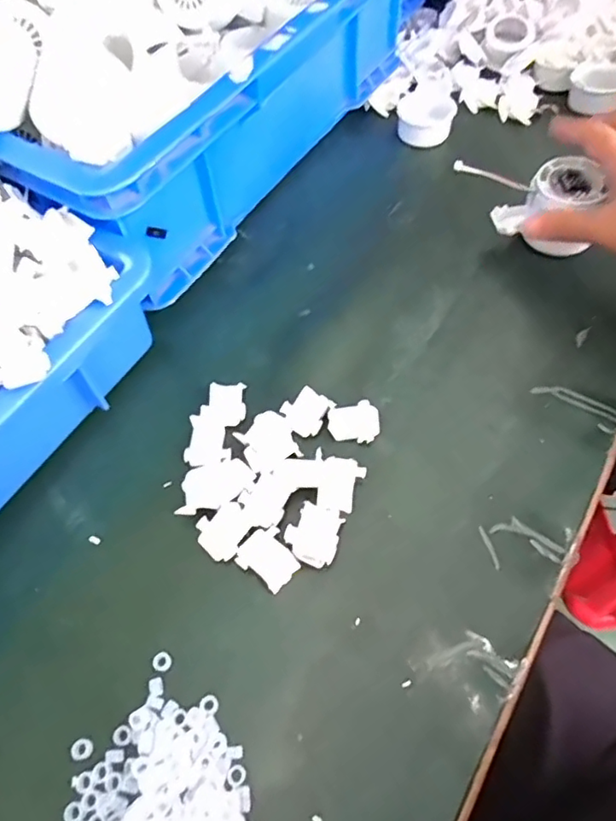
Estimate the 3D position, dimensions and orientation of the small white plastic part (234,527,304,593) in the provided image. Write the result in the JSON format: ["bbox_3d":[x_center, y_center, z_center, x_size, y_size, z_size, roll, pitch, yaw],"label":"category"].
[{"bbox_3d":[-0.023,0.086,0.331,0.028,0.004,0.035,-40,64,-18],"label":"small white plastic part"}]

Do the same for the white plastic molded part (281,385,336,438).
[{"bbox_3d":[-0.001,-0.001,0.379,0.029,0.007,0.033,28,65,19],"label":"white plastic molded part"}]

